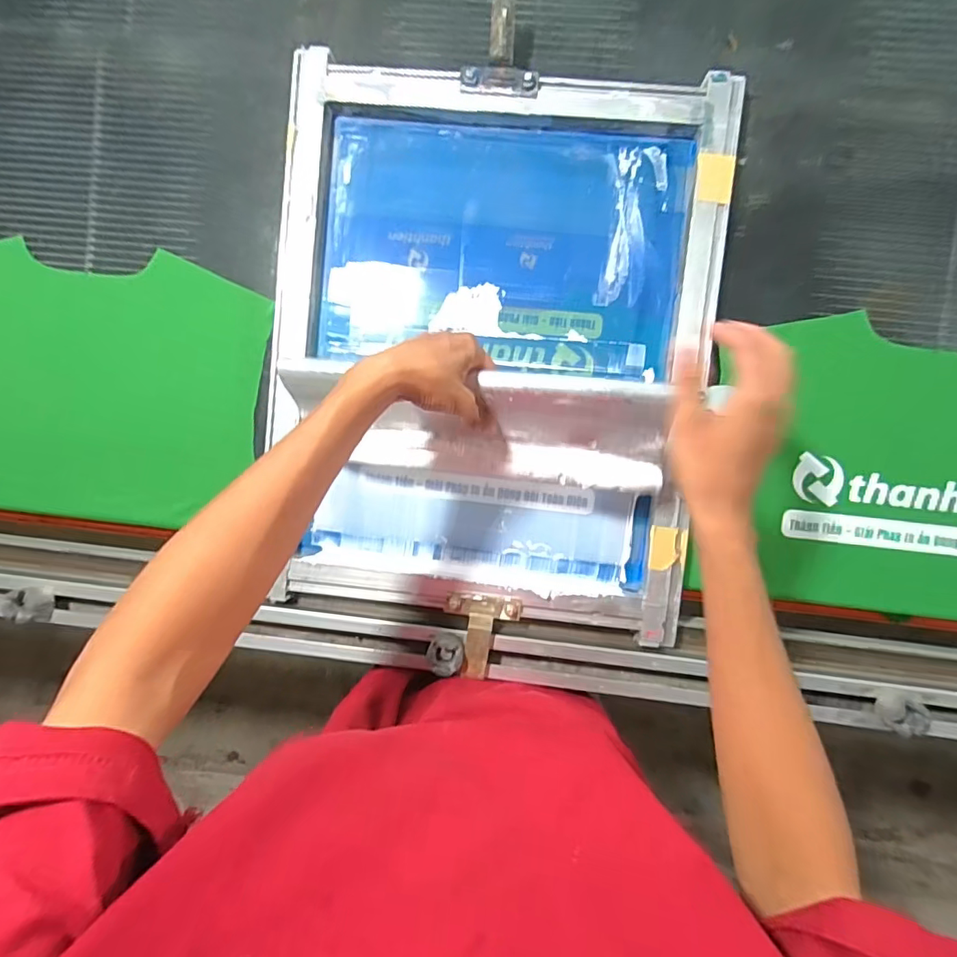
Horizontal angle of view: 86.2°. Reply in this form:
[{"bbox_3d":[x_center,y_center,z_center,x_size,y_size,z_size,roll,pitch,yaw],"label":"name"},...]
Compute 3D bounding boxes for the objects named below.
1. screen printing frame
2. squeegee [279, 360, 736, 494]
[{"bbox_3d":[0.009,-0.138,0.570,0.461,0.039,0.570,7,92,5],"label":"screen printing frame"},{"bbox_3d":[0.000,-0.048,0.485,0.353,0.030,0.122,5,133,9],"label":"squeegee"}]

